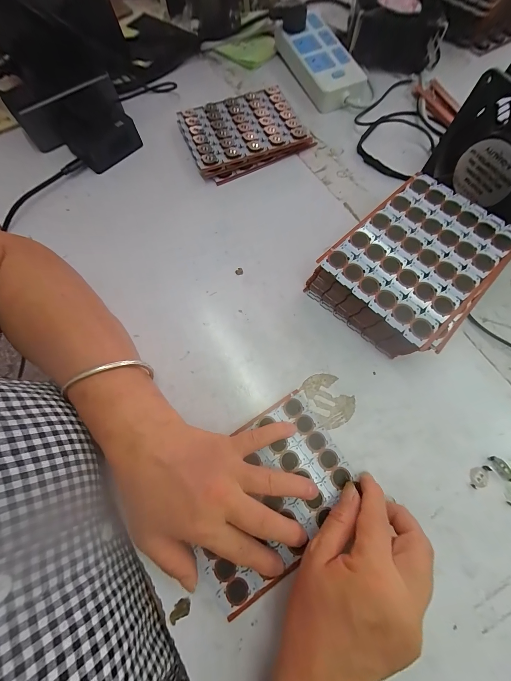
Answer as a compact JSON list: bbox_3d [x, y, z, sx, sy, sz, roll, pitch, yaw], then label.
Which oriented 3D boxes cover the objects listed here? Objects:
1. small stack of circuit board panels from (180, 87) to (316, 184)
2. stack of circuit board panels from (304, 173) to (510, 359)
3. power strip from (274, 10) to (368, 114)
[{"bbox_3d":[-0.016,-0.278,0.356,0.148,0.023,0.110,-22,73,-5],"label":"small stack of circuit board panels"},{"bbox_3d":[0.153,-0.072,0.267,0.156,0.060,0.124,-43,76,-10],"label":"stack of circuit board panels"},{"bbox_3d":[0.090,-0.403,0.386,0.079,0.034,0.166,-23,73,-5],"label":"power strip"}]

